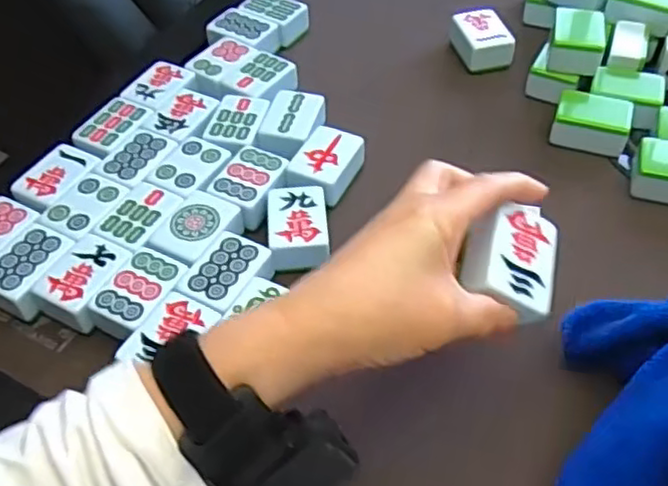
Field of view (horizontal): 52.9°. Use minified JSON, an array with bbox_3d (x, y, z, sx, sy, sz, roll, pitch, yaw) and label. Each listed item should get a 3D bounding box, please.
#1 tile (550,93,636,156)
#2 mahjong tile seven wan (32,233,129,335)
[{"bbox_3d":[0.188,-0.087,0.493,0.052,0.028,0.037,16,53,14],"label":"tile"},{"bbox_3d":[-0.150,0.026,0.410,0.038,0.029,0.054,19,53,17],"label":"mahjong tile seven wan"}]

